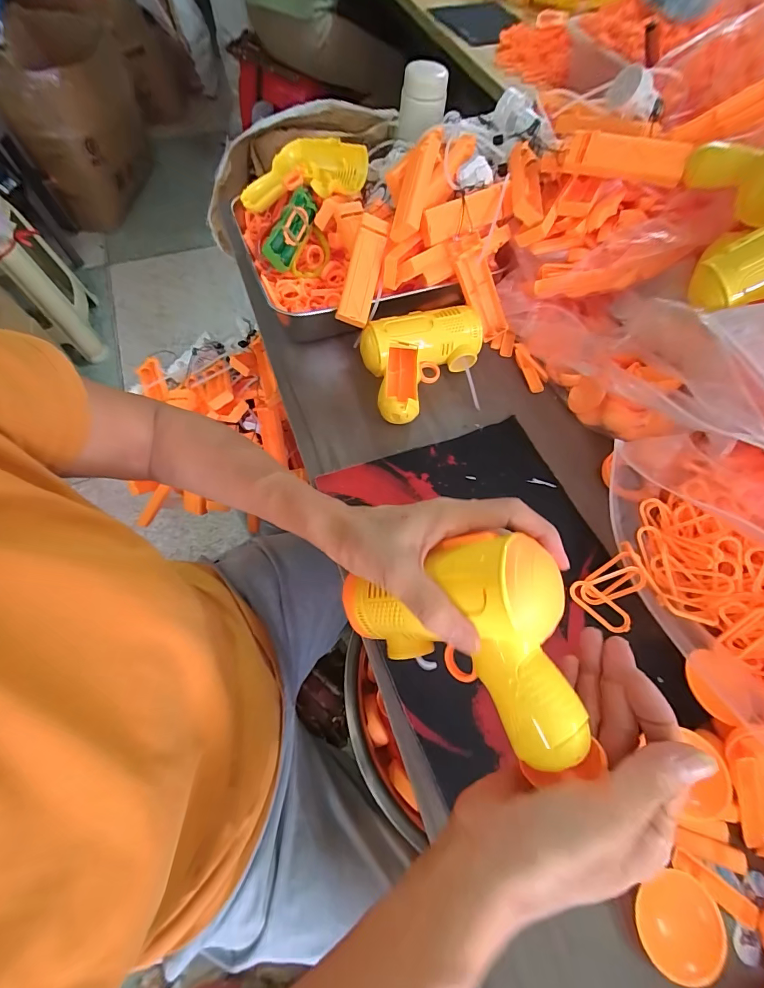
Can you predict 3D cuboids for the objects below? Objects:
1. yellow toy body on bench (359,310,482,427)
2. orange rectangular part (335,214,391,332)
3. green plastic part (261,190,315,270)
[{"bbox_3d":[0.052,-0.141,0.428,0.136,0.057,0.107,-17,66,-10],"label":"yellow toy body on bench"},{"bbox_3d":[-0.019,-0.232,0.410,0.032,0.024,0.108,17,96,6],"label":"orange rectangular part"},{"bbox_3d":[-0.104,-0.309,0.457,0.029,0.035,0.107,15,65,5],"label":"green plastic part"}]

